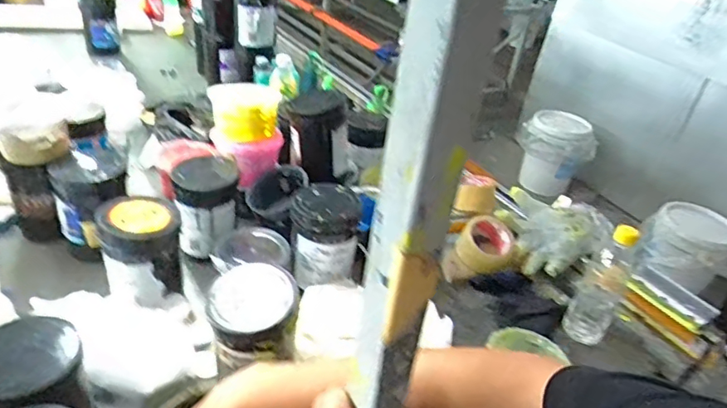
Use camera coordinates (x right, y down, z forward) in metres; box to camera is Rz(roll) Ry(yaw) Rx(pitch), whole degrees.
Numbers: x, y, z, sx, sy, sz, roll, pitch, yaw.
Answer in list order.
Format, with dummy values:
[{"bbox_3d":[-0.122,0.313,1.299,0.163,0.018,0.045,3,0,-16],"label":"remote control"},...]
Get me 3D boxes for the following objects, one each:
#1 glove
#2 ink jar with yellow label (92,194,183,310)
[{"bbox_3d":[0.365,0.050,1.063,0.237,0.060,0.195,-18,40,-35],"label":"glove"},{"bbox_3d":[-0.332,0.069,0.804,0.114,0.127,0.114,-1,33,-13],"label":"ink jar with yellow label"}]

